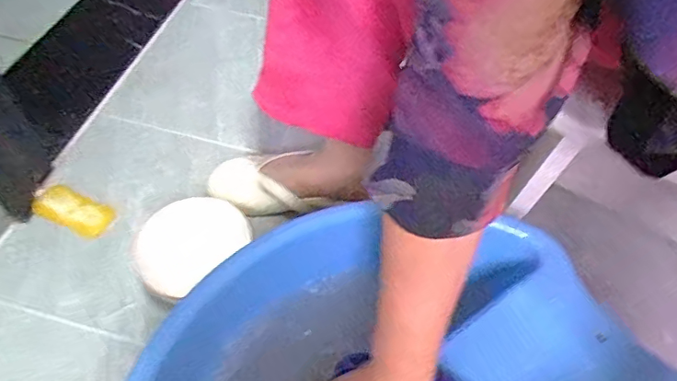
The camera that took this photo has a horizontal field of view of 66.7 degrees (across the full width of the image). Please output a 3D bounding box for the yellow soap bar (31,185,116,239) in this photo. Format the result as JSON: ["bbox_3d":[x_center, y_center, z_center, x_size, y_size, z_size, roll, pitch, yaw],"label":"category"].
[{"bbox_3d":[-0.346,0.024,0.670,0.107,0.015,0.052,24,54,14],"label":"yellow soap bar"}]

